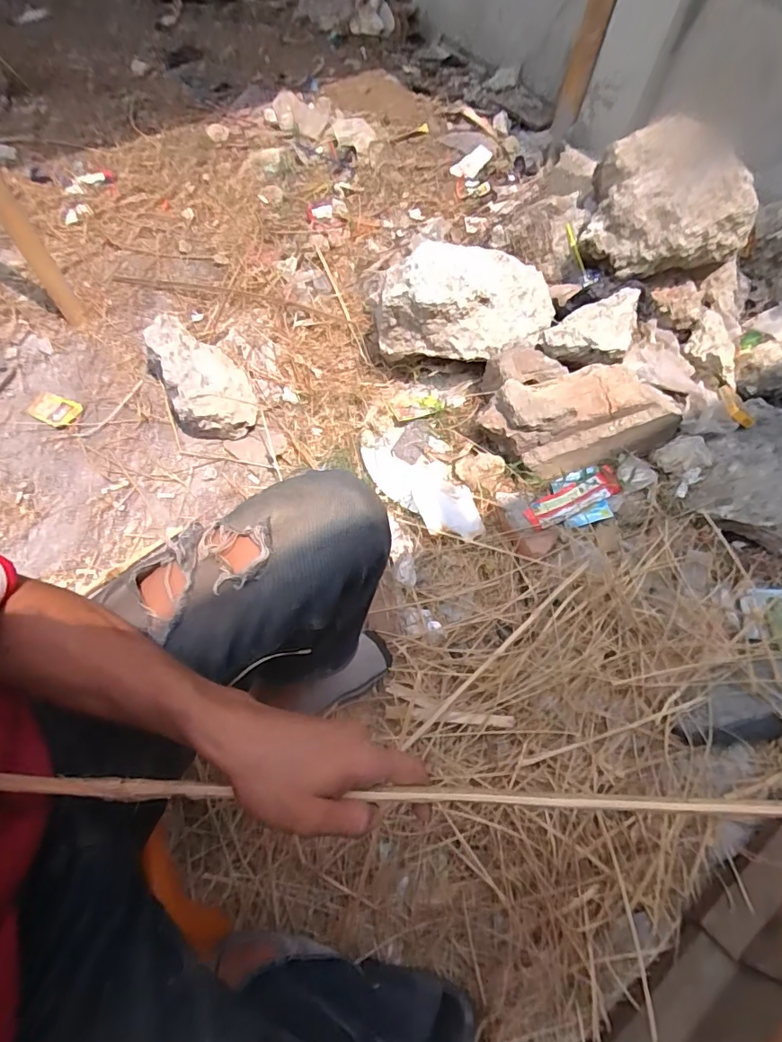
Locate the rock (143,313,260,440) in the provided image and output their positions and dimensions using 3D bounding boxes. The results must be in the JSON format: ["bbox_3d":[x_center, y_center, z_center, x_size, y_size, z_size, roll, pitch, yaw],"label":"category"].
[{"bbox_3d":[-0.403,-0.305,1.064,0.163,0.127,0.279,-27,66,-16],"label":"rock"}]

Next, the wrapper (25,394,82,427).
[{"bbox_3d":[-0.717,-0.235,1.062,0.099,0.014,0.067,17,62,6],"label":"wrapper"}]

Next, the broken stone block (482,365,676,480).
[{"bbox_3d":[0.361,-0.198,0.969,0.356,0.124,0.162,-13,63,-10],"label":"broken stone block"}]

